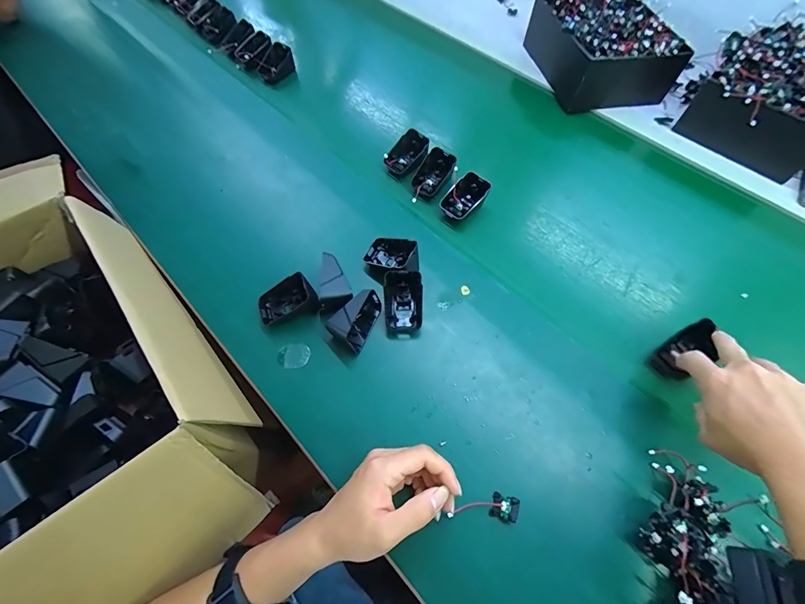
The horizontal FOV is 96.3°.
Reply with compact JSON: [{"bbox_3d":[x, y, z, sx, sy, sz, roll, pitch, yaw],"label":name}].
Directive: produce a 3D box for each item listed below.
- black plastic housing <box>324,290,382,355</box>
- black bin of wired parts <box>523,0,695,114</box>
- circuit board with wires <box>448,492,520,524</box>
[{"bbox_3d":[-0.056,0.017,0.417,0.040,0.044,0.065,23,65,10],"label":"black plastic housing"},{"bbox_3d":[0.348,-0.458,0.643,0.181,0.087,0.225,-9,64,-6],"label":"black bin of wired parts"},{"bbox_3d":[0.078,0.194,0.342,0.064,0.011,0.023,-1,63,3],"label":"circuit board with wires"}]

